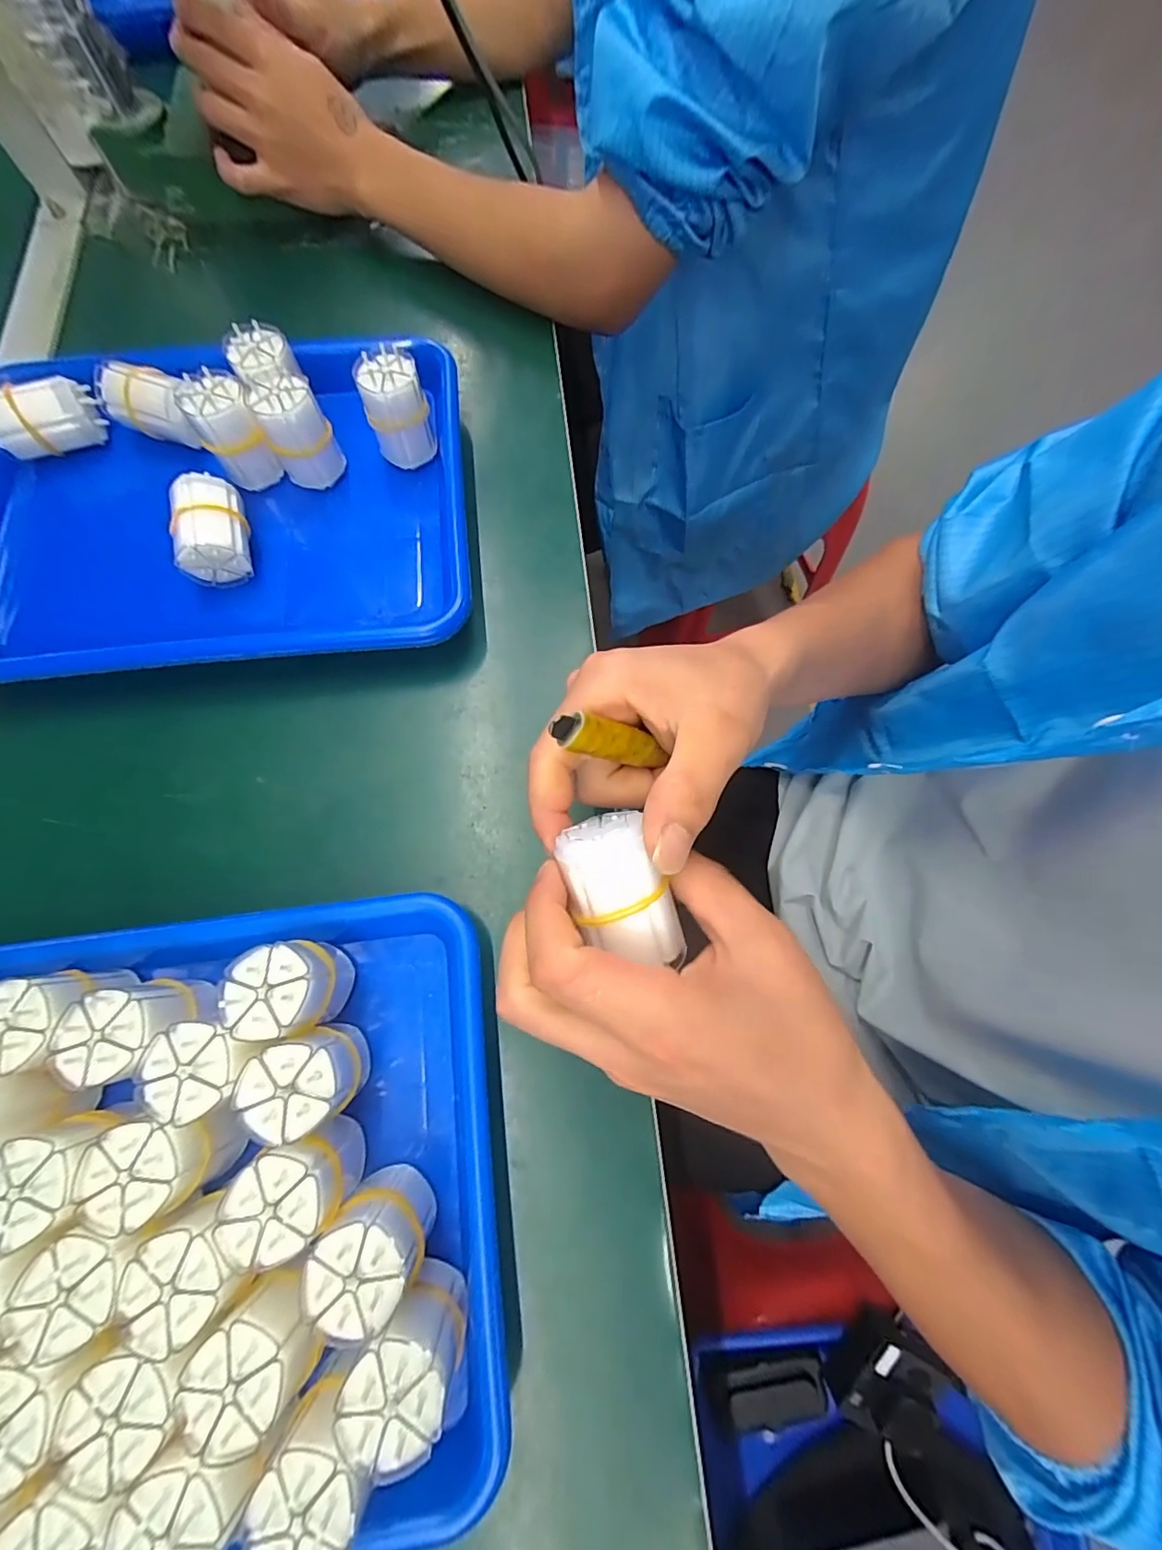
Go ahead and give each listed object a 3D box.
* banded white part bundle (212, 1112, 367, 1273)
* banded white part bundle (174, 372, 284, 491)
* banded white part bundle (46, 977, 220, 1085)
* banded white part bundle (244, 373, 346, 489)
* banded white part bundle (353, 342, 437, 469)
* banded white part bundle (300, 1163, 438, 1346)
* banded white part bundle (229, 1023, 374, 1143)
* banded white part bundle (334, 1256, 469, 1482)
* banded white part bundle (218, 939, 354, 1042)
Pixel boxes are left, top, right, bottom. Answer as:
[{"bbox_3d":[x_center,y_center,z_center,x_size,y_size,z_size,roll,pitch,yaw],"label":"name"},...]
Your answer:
[{"bbox_3d":[-0.121,0.177,0.236,0.044,0.061,0.038,-27,74,-10],"label":"banded white part bundle"},{"bbox_3d":[-0.225,-0.219,0.349,0.037,0.057,0.031,-27,74,-10],"label":"banded white part bundle"},{"bbox_3d":[-0.201,0.118,0.250,0.037,0.054,0.038,0,71,-1],"label":"banded white part bundle"},{"bbox_3d":[-0.184,-0.221,0.350,0.040,0.057,0.033,-27,74,-10],"label":"banded white part bundle"},{"bbox_3d":[-0.121,-0.240,0.355,0.038,0.060,0.034,-13,72,-5],"label":"banded white part bundle"},{"bbox_3d":[-0.088,0.200,0.230,0.039,0.062,0.040,0,71,-1],"label":"banded white part bundle"},{"bbox_3d":[-0.123,0.138,0.247,0.038,0.063,0.037,0,71,-1],"label":"banded white part bundle"},{"bbox_3d":[-0.066,0.236,0.220,0.040,0.063,0.038,0,71,-1],"label":"banded white part bundle"},{"bbox_3d":[-0.136,0.102,0.258,0.034,0.061,0.040,-9,72,-4],"label":"banded white part bundle"}]

